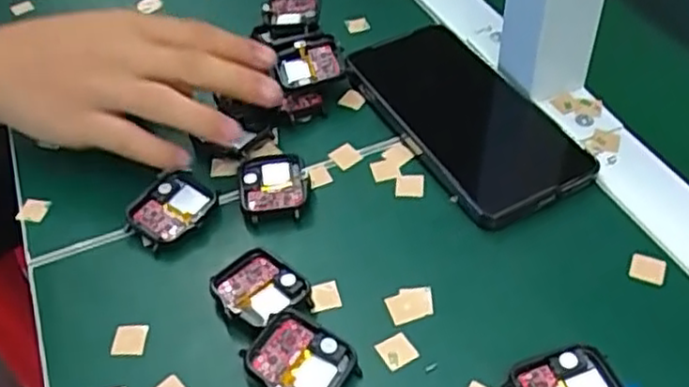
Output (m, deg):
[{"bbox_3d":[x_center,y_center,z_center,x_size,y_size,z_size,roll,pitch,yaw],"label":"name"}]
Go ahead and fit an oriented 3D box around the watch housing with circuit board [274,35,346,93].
[{"bbox_3d":[-0.021,-0.083,0.451,0.045,0.011,0.039,-17,60,-12],"label":"watch housing with circuit board"}]

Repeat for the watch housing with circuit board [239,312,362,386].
[{"bbox_3d":[-0.020,0.075,0.313,0.047,0.007,0.036,30,53,12],"label":"watch housing with circuit board"}]

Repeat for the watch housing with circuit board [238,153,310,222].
[{"bbox_3d":[-0.040,-0.003,0.397,0.037,0.012,0.042,-8,46,-2],"label":"watch housing with circuit board"}]

